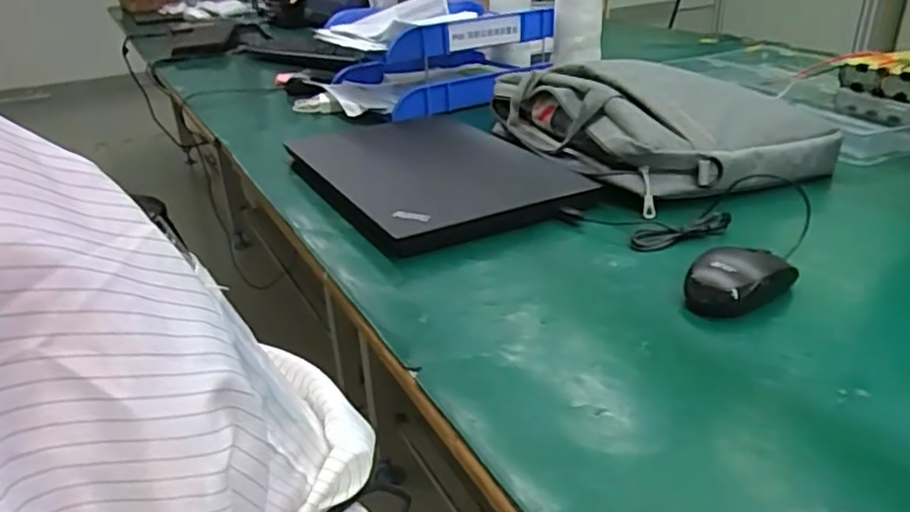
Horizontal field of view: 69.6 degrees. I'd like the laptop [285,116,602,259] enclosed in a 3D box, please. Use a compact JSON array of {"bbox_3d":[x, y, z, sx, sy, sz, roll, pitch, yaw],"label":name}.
[{"bbox_3d":[-0.044,-0.109,0.816,0.259,0.034,0.383,-18,32,-26],"label":"laptop"}]

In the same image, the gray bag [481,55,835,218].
[{"bbox_3d":[0.251,-0.184,0.870,0.300,0.101,0.372,-13,30,-18],"label":"gray bag"}]

